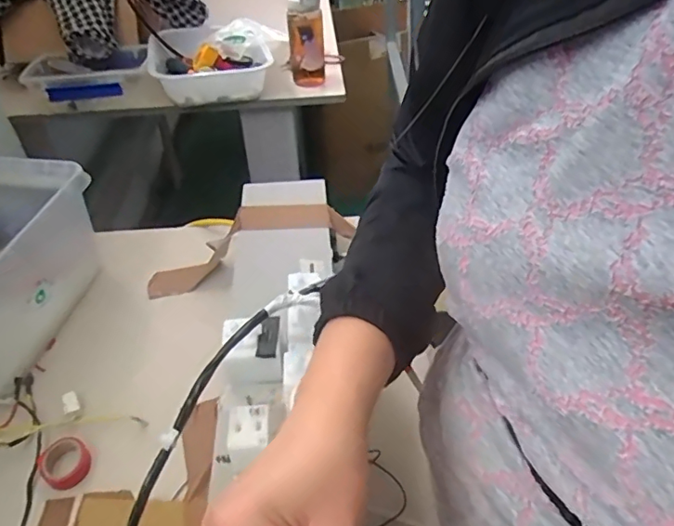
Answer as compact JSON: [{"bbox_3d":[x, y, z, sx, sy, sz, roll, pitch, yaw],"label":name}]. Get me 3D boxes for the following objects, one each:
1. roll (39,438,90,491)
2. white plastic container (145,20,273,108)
[{"bbox_3d":[-0.257,0.188,0.498,0.044,0.017,0.041,-2,40,2],"label":"roll"},{"bbox_3d":[-0.287,-0.455,1.187,0.251,0.096,0.350,-15,42,-12],"label":"white plastic container"}]

